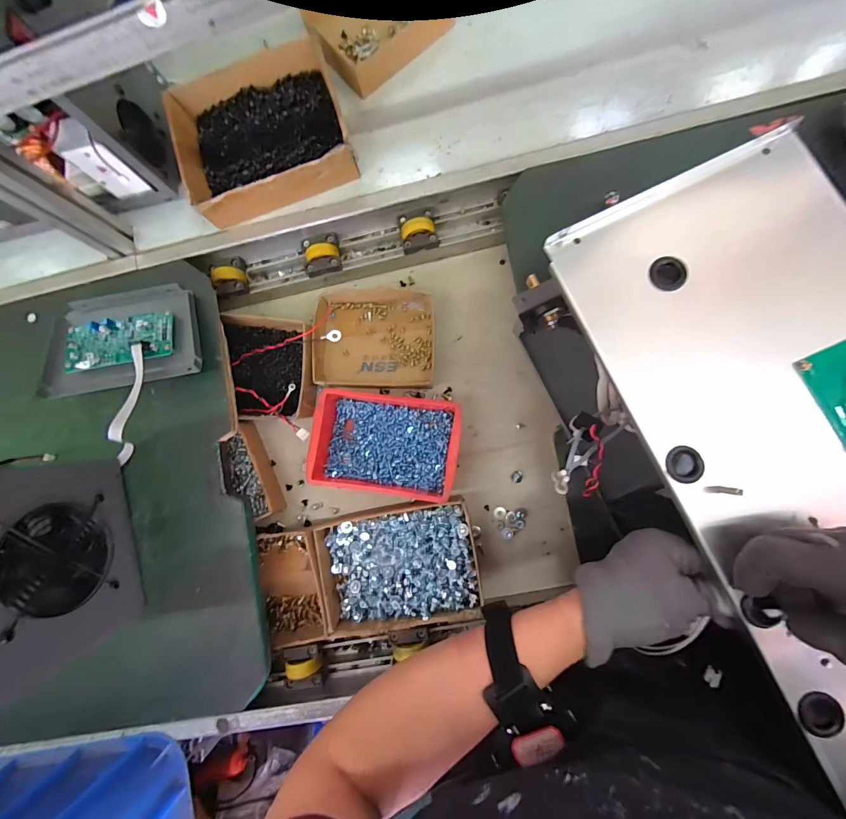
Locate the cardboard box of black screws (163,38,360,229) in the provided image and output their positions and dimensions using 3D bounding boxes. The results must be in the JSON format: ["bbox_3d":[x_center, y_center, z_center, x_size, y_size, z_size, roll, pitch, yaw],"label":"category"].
[{"bbox_3d":[-0.214,-0.373,0.493,0.221,0.054,0.200,-18,83,4],"label":"cardboard box of black screws"}]

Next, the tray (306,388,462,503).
[{"bbox_3d":[-0.052,0.045,0.511,0.202,0.048,0.138,5,85,6],"label":"tray"}]

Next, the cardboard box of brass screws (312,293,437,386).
[{"bbox_3d":[-0.072,-0.103,0.540,0.174,0.039,0.145,0,85,6],"label":"cardboard box of brass screws"}]

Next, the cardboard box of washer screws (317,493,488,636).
[{"bbox_3d":[-0.032,0.214,0.497,0.208,0.044,0.154,-12,84,5],"label":"cardboard box of washer screws"}]

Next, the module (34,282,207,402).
[{"bbox_3d":[-0.395,-0.099,0.483,0.194,0.048,0.142,-6,84,5],"label":"module"}]

